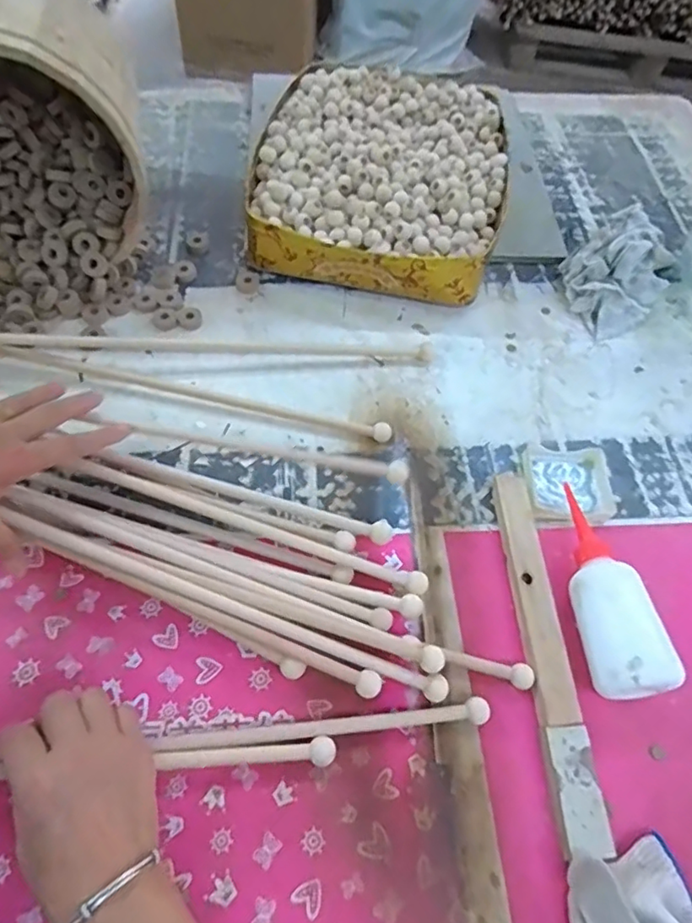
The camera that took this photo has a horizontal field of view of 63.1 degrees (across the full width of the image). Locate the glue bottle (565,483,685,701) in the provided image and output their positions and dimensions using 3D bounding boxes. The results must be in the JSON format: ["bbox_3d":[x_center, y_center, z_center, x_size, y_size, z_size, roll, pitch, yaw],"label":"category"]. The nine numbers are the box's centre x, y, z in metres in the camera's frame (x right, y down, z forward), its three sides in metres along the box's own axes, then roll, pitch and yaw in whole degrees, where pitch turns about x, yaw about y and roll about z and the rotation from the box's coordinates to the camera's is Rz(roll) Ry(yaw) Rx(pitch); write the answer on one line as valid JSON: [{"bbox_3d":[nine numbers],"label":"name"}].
[{"bbox_3d":[0.204,0.099,0.465,0.056,0.057,0.178,-7,61,-8],"label":"glue bottle"}]

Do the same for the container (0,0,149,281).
[{"bbox_3d":[-0.332,-0.337,0.559,0.228,0.204,0.208,-11,62,-12],"label":"container"}]

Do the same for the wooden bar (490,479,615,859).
[{"bbox_3d":[0.159,0.143,0.455,0.030,0.022,0.287,0,60,-5],"label":"wooden bar"}]

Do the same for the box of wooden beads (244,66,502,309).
[{"bbox_3d":[0.047,-0.353,0.706,0.285,0.086,0.354,12,60,3],"label":"box of wooden beads"}]

